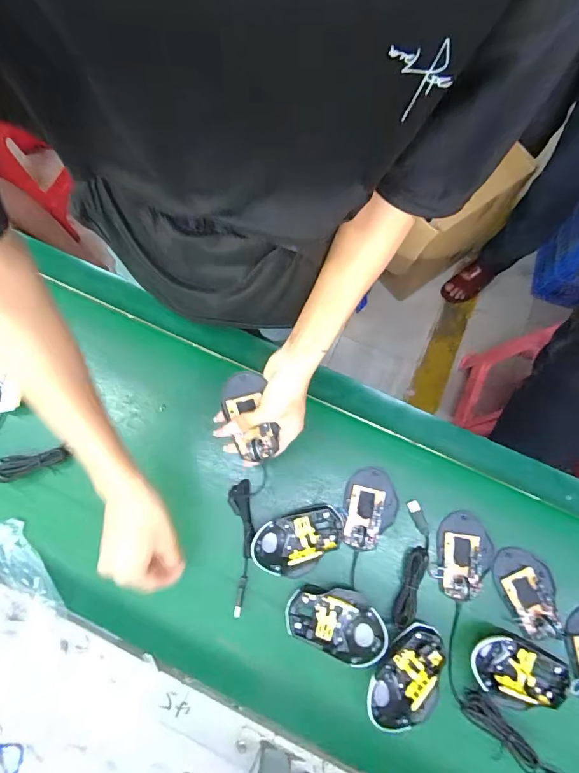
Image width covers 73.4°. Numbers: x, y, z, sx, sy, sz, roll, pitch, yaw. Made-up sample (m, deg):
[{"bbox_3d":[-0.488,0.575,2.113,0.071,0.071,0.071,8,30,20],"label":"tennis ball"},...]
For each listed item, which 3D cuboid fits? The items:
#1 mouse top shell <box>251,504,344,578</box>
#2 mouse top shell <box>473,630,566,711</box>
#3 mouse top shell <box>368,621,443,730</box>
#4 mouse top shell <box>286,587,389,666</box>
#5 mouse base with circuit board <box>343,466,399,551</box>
[{"bbox_3d":[0.014,0.206,0.519,0.122,0.036,0.073,-18,74,-6],"label":"mouse top shell"},{"bbox_3d":[0.282,0.352,0.478,0.116,0.032,0.075,23,74,7],"label":"mouse top shell"},{"bbox_3d":[0.146,0.355,0.478,0.071,0.030,0.119,39,77,11],"label":"mouse top shell"},{"bbox_3d":[0.059,0.295,0.492,0.121,0.037,0.071,20,74,6],"label":"mouse top shell"},{"bbox_3d":[0.114,0.169,0.539,0.072,0.017,0.108,3,73,1],"label":"mouse base with circuit board"}]

